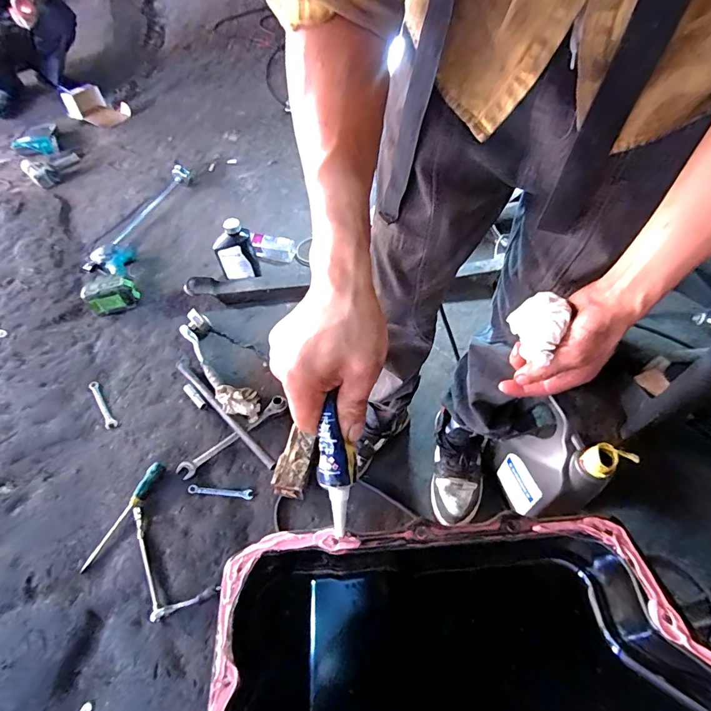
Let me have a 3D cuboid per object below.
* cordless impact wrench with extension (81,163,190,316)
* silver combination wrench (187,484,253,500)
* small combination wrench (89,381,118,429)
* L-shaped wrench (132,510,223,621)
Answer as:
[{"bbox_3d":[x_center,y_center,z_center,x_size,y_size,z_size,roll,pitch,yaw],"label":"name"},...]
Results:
[{"bbox_3d":[-0.767,-0.442,1.433,0.239,0.081,0.763,-1,55,1],"label":"cordless impact wrench with extension"},{"bbox_3d":[-0.297,0.298,0.928,0.141,0.009,0.022,3,53,2],"label":"silver combination wrench"},{"bbox_3d":[-0.640,0.120,1.066,0.026,0.006,0.158,-30,58,-21],"label":"small combination wrench"},{"bbox_3d":[-0.392,0.414,0.820,0.258,0.024,0.110,30,58,21],"label":"L-shaped wrench"}]

